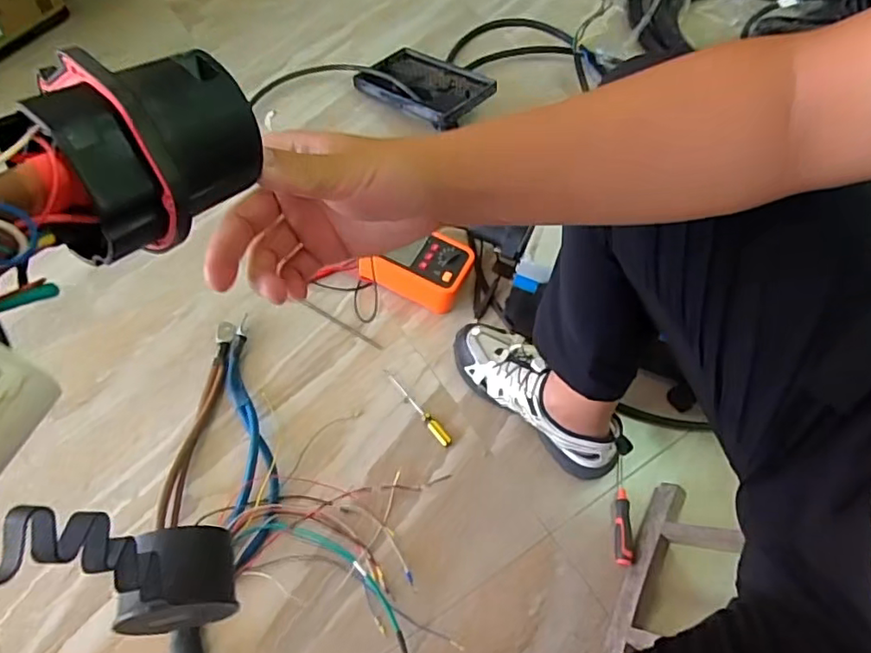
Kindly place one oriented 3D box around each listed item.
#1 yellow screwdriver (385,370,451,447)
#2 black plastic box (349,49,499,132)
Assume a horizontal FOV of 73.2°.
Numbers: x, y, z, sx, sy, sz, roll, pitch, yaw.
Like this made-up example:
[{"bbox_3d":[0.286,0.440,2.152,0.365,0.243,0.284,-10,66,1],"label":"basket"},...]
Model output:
[{"bbox_3d":[-0.027,0.113,0.834,0.015,0.017,0.144,-34,67,-21],"label":"yellow screwdriver"},{"bbox_3d":[-0.017,-0.482,1.163,0.251,0.030,0.181,35,63,26],"label":"black plastic box"}]

